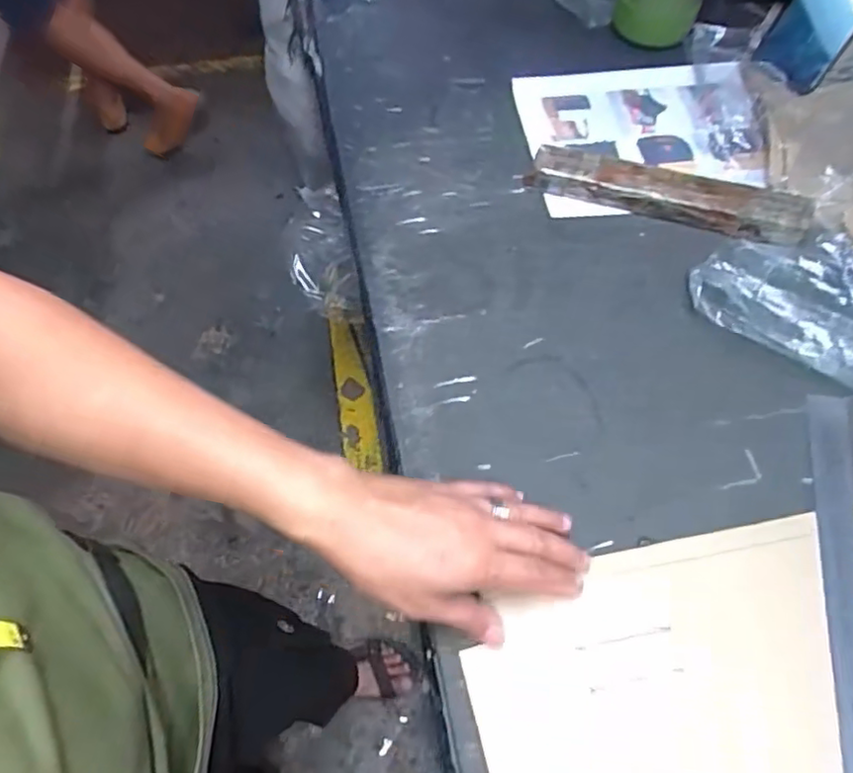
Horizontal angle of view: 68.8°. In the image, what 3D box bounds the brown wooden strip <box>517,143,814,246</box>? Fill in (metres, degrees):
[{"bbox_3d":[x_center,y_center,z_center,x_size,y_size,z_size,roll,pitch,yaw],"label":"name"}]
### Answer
[{"bbox_3d":[0.225,-0.181,0.586,0.253,0.031,0.042,13,60,9],"label":"brown wooden strip"}]

